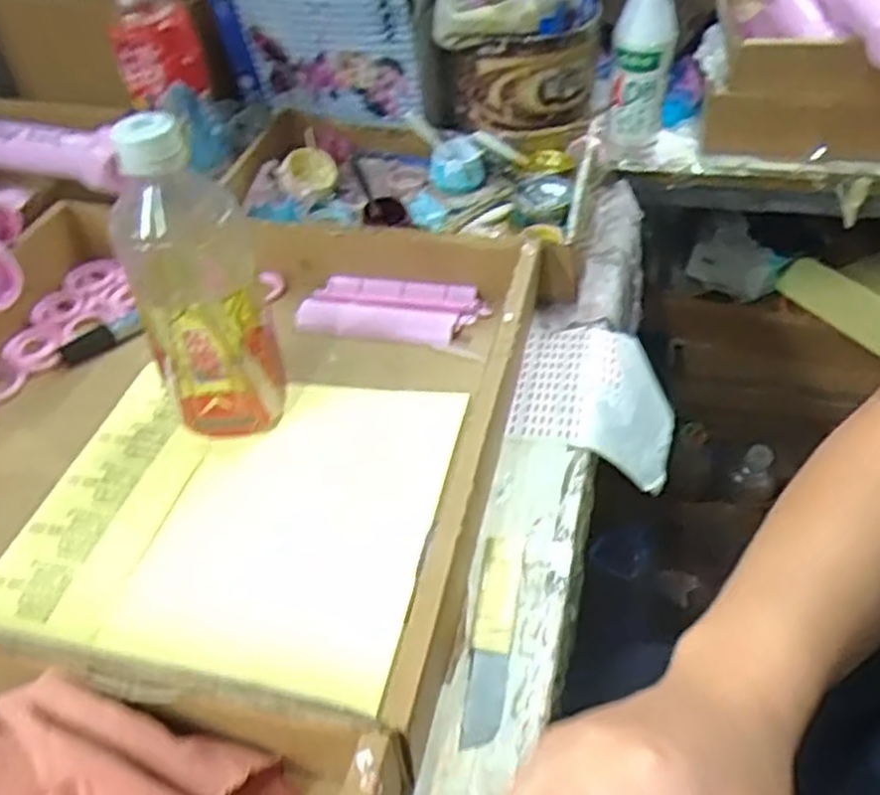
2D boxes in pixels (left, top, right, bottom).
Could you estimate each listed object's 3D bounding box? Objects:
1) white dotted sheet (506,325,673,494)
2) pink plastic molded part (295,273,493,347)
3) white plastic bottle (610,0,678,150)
[{"bbox_3d":[0.103,0.003,0.515,0.101,0.039,0.106,9,46,13],"label":"white dotted sheet"},{"bbox_3d":[-0.035,-0.064,0.549,0.128,0.013,0.057,3,45,7],"label":"pink plastic molded part"},{"bbox_3d":[0.175,-0.288,0.676,0.050,0.145,0.043,7,45,12],"label":"white plastic bottle"}]

